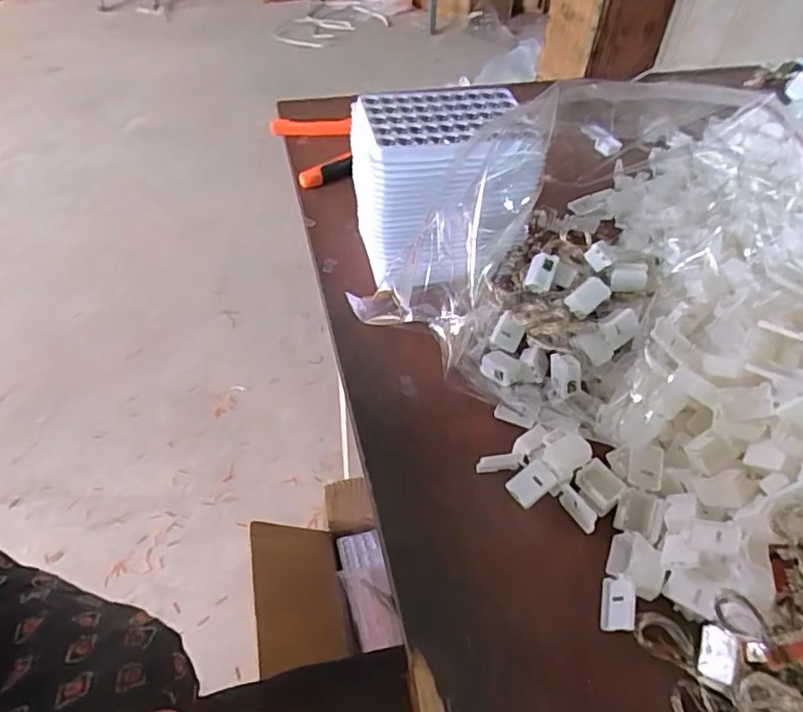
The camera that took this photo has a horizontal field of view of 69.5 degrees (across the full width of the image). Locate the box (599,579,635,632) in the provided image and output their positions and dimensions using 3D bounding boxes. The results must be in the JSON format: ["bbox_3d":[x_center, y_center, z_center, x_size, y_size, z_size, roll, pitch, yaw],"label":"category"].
[{"bbox_3d":[0.117,0.135,0.313,0.016,0.011,0.026,12,48,9],"label":"box"}]

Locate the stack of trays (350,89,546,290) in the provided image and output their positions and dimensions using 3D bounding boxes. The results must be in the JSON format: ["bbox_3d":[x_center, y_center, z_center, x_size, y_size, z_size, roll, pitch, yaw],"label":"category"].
[{"bbox_3d":[0.032,-0.130,0.463,0.129,0.123,0.108,-9,48,-10],"label":"stack of trays"}]

